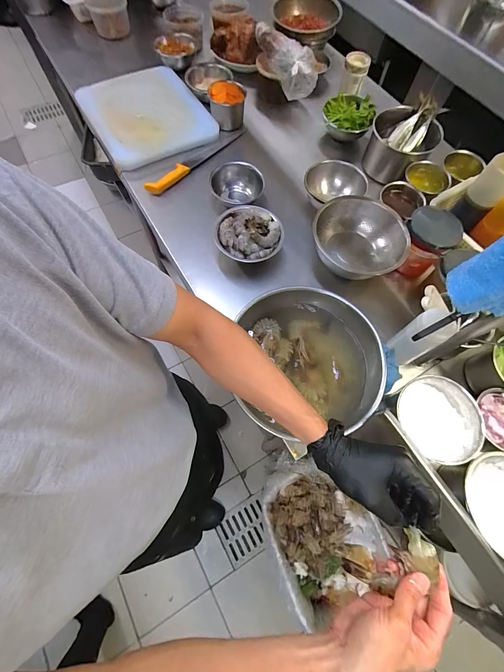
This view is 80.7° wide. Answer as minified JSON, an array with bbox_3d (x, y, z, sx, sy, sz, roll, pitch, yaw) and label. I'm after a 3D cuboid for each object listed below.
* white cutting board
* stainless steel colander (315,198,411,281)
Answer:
[{"bbox_3d":[-0.356,-0.741,0.997,0.352,0.042,0.425,-29,72,-14],"label":"white cutting board"},{"bbox_3d":[0.263,-0.236,0.758,0.215,0.107,0.221,1,67,-2],"label":"stainless steel colander"}]

